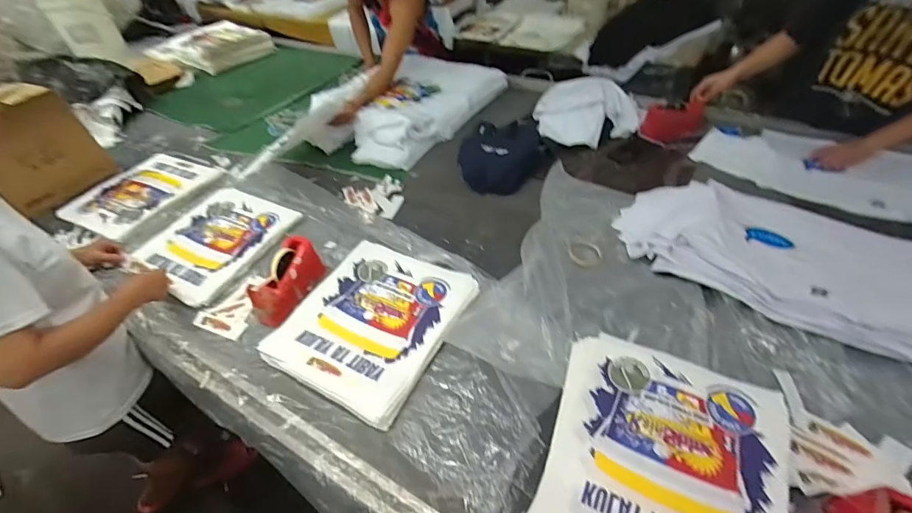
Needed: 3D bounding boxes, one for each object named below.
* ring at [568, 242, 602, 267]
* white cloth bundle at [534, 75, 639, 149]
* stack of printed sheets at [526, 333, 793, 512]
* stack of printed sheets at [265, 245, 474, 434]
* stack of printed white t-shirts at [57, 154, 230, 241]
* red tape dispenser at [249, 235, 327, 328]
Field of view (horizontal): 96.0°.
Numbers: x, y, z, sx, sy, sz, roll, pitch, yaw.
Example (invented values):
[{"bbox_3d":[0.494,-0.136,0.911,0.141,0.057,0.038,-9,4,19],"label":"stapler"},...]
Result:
[{"bbox_3d":[0.327,-0.009,1.033,0.085,0.015,0.082,-2,46,2],"label":"ring"},{"bbox_3d":[0.493,-0.566,1.533,0.371,0.087,0.443,9,48,13],"label":"white cloth bundle"},{"bbox_3d":[0.336,0.335,0.671,0.347,0.038,0.397,16,50,19],"label":"stack of printed sheets"},{"bbox_3d":[-0.185,0.123,0.913,0.342,0.038,0.397,20,51,22],"label":"stack of printed sheets"},{"bbox_3d":[-1.024,-0.217,1.343,0.369,0.023,0.387,18,50,20],"label":"stack of printed white t-shirts"},{"bbox_3d":[-0.399,0.053,0.974,0.094,0.083,0.206,12,48,16],"label":"red tape dispenser"}]

